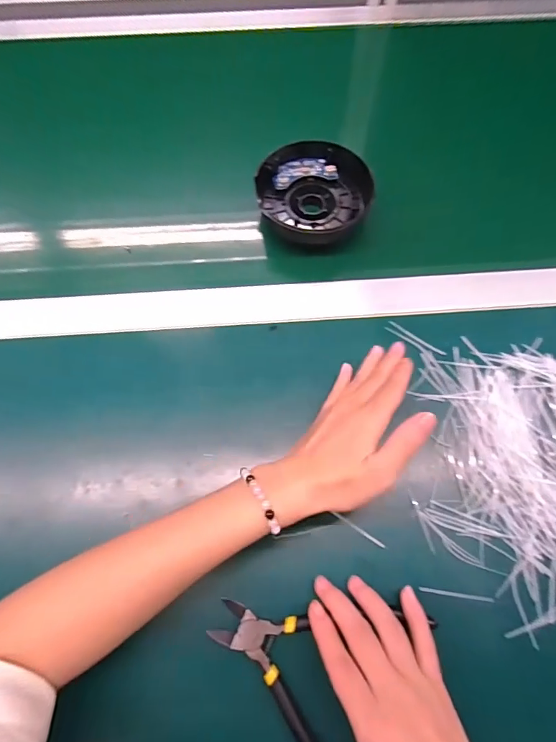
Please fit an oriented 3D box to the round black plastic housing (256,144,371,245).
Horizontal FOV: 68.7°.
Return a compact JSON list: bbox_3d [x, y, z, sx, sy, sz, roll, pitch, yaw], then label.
[{"bbox_3d":[0.035,-0.185,0.415,0.110,0.038,0.110,0,69,-1],"label":"round black plastic housing"}]

